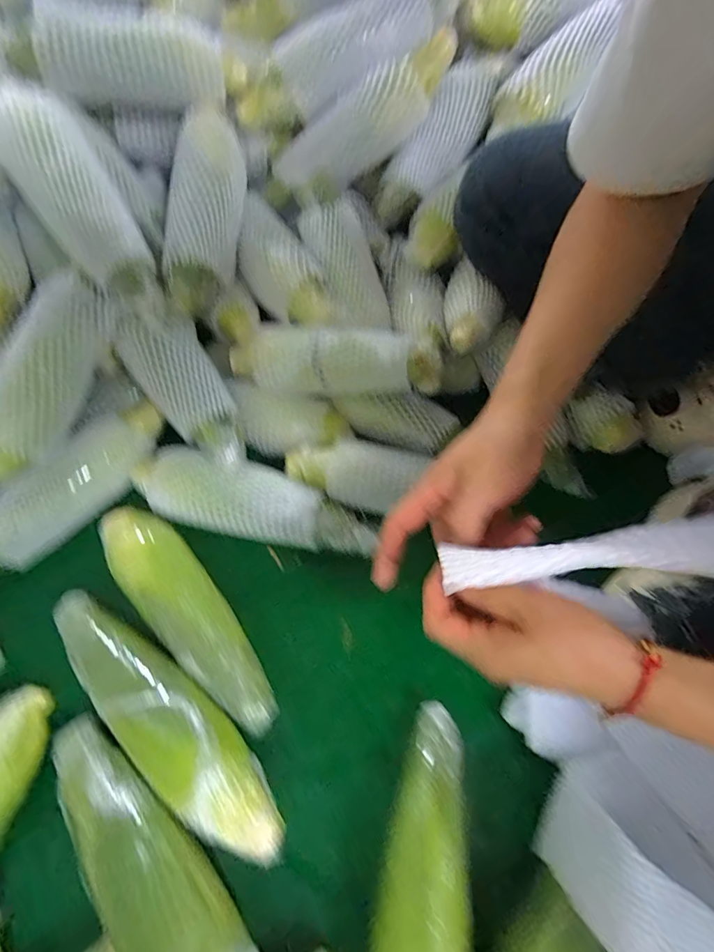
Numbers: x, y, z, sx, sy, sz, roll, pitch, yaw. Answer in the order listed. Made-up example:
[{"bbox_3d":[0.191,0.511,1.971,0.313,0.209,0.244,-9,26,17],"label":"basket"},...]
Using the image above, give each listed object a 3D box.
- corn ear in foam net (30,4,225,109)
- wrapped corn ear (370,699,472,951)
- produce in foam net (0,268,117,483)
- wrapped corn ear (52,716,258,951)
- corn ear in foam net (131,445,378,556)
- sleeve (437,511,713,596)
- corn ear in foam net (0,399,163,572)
[{"bbox_3d":[-0.228,-0.422,0.455,0.173,0.066,0.061,-7,60,-9],"label":"corn ear in foam net"},{"bbox_3d":[0.048,0.296,0.316,0.060,0.044,0.233,13,59,4],"label":"wrapped corn ear"},{"bbox_3d":[-0.303,-0.093,0.433,0.058,0.058,0.205,26,87,11],"label":"produce in foam net"},{"bbox_3d":[-0.133,0.276,0.298,0.061,0.058,0.269,-40,69,-24],"label":"wrapped corn ear"},{"bbox_3d":[-0.111,0.025,0.453,0.261,0.050,0.070,14,59,4],"label":"corn ear in foam net"},{"bbox_3d":[0.143,0.045,0.253,0.185,0.023,0.045,-6,59,3],"label":"sleeve"},{"bbox_3d":[-0.306,0.016,0.456,0.062,0.048,0.253,35,63,16],"label":"corn ear in foam net"}]

